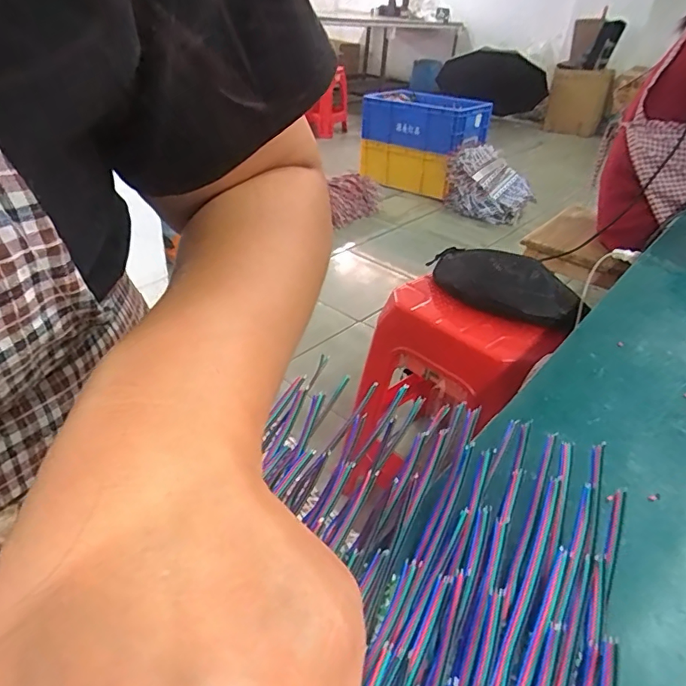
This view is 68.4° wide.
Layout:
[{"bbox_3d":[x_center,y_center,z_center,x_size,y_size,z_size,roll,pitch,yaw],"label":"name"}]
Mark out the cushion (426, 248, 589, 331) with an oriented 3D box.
[{"bbox_3d":[0.274,-0.101,0.860,0.279,0.060,0.134,32,42,33],"label":"cushion"}]

